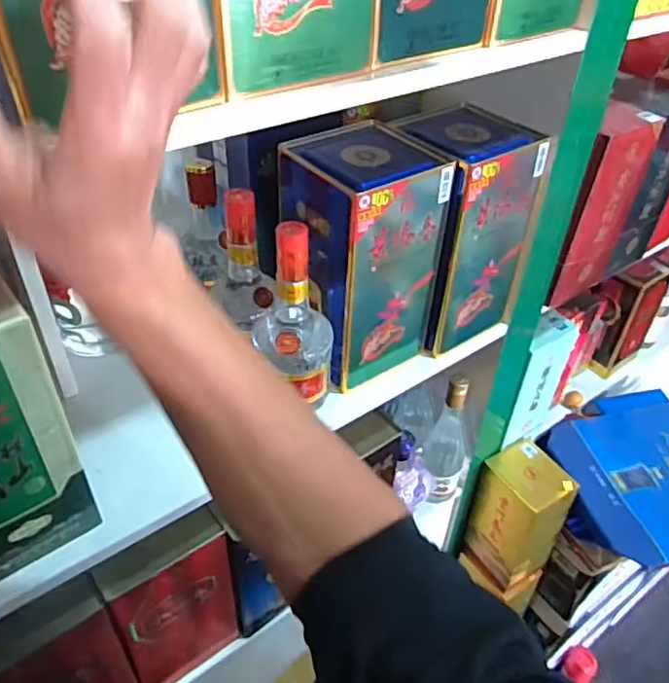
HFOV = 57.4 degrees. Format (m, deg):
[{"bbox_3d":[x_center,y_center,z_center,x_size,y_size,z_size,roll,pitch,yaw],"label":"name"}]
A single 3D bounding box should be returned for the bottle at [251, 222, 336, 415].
[{"bbox_3d":[-0.045,-0.033,0.699,0.068,0.223,0.084,-27,48,-30],"label":"bottle"}]

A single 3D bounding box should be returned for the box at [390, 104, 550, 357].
[{"bbox_3d":[0.157,-0.143,0.807,0.147,0.274,0.146,-26,47,-29],"label":"box"}]

